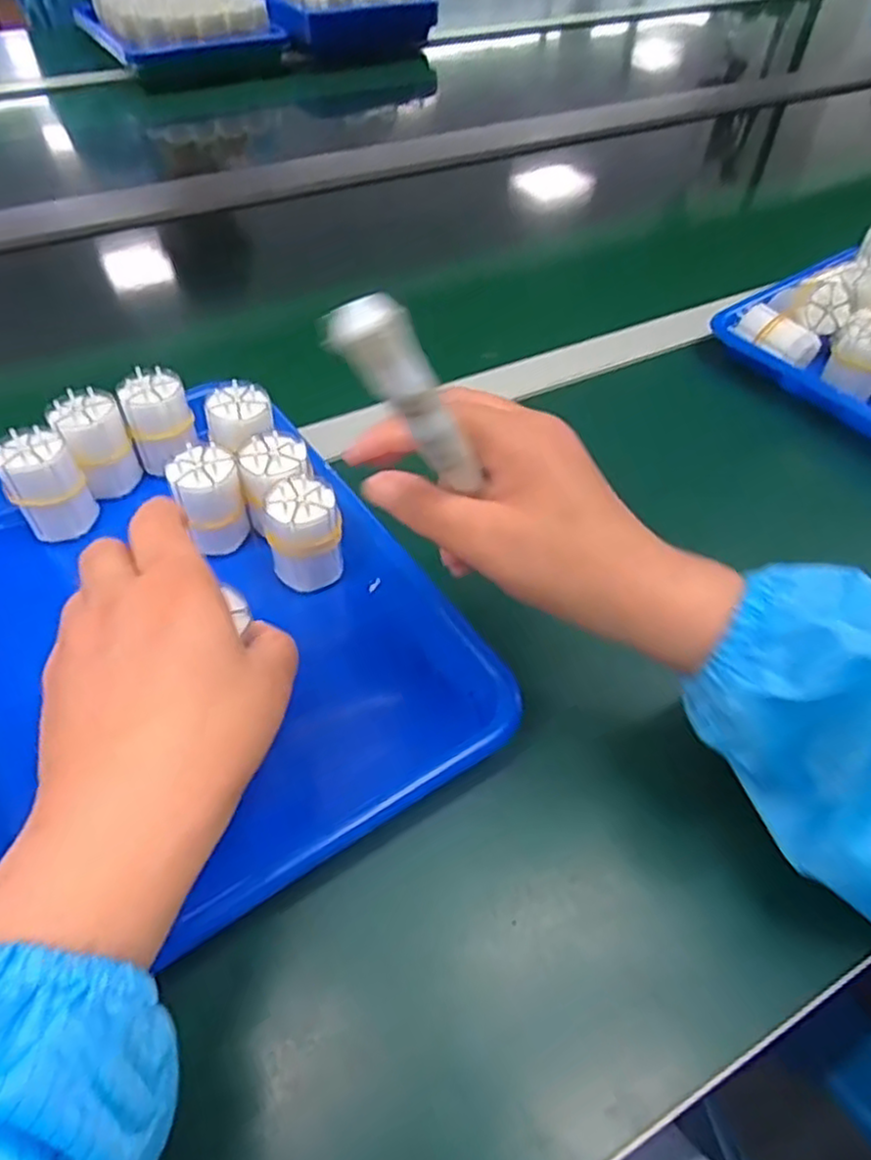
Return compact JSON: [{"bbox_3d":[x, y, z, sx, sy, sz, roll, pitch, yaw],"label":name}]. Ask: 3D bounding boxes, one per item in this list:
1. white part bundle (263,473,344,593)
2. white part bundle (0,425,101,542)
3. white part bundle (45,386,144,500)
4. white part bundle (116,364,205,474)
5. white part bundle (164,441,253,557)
[{"bbox_3d":[-0.074,-0.027,0.402,0.040,0.056,0.035,-7,50,-8],"label":"white part bundle"},{"bbox_3d":[-0.226,-0.054,0.417,0.038,0.058,0.032,-19,53,-17],"label":"white part bundle"},{"bbox_3d":[-0.210,-0.085,0.441,0.042,0.057,0.040,-24,54,-20],"label":"white part bundle"},{"bbox_3d":[-0.173,-0.099,0.454,0.042,0.054,0.046,-19,53,-17],"label":"white part bundle"},{"bbox_3d":[-0.130,-0.045,0.415,0.037,0.060,0.031,-21,53,-18],"label":"white part bundle"}]

